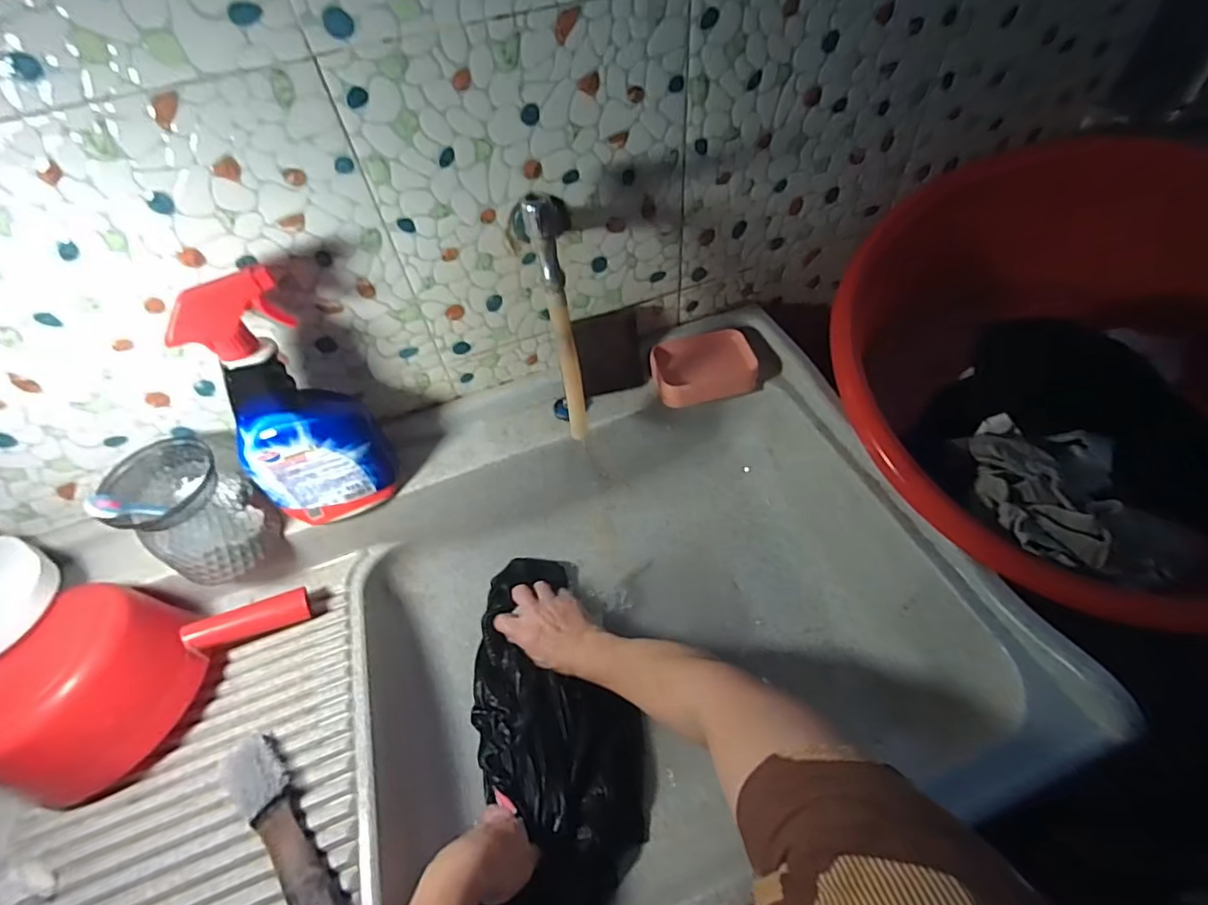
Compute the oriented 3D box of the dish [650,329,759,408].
[{"bbox_3d":[0.123,-0.108,0.679,0.122,0.034,0.092,-10,52,-2],"label":"dish"}]

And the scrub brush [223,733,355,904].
[{"bbox_3d":[-0.260,0.321,0.446,0.037,0.025,0.206,-38,58,-22],"label":"scrub brush"}]

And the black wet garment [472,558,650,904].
[{"bbox_3d":[-0.061,0.293,0.611,0.176,0.050,0.369,-17,51,-8],"label":"black wet garment"}]

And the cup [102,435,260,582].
[{"bbox_3d":[-0.417,0.059,0.550,0.106,0.111,0.097,-3,52,3],"label":"cup"}]

